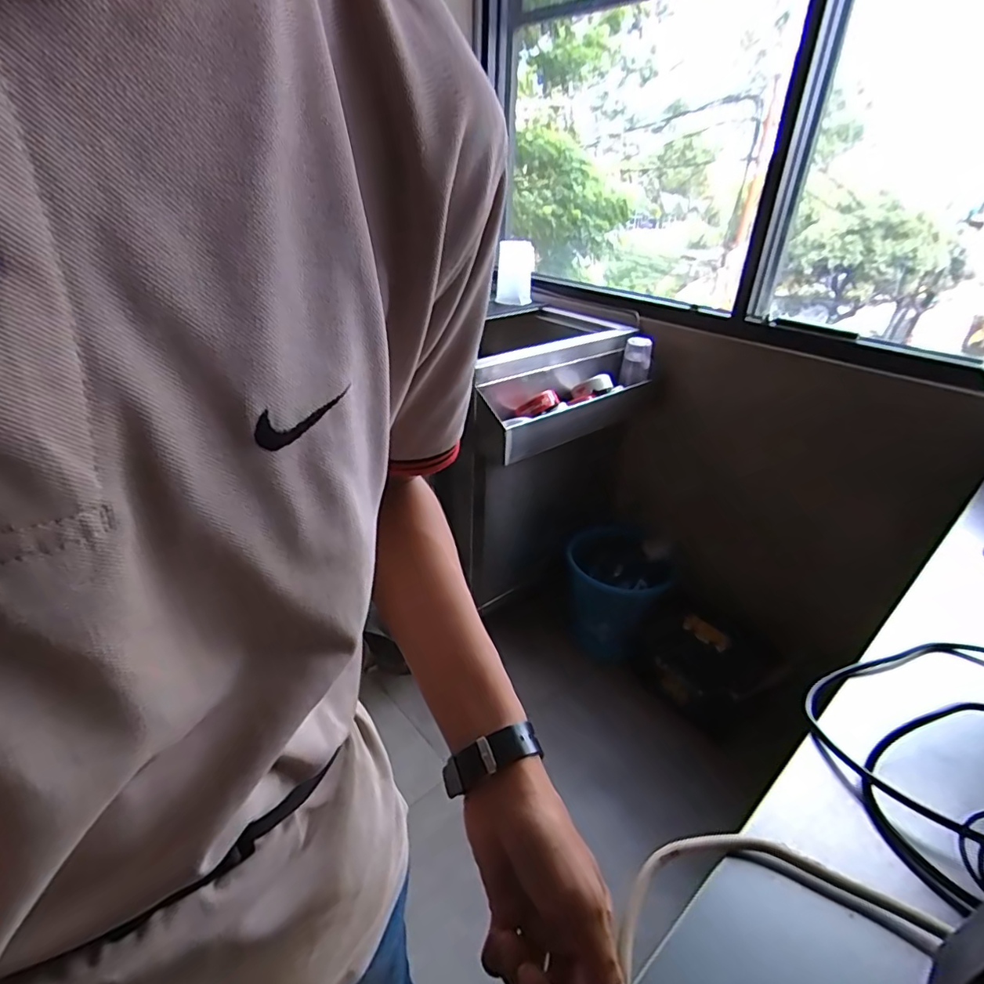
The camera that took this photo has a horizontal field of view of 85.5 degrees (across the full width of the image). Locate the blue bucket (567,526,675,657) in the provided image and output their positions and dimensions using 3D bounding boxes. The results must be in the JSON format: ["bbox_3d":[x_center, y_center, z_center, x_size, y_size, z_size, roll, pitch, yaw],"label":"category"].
[{"bbox_3d":[0.366,0.305,1.637,0.302,0.305,0.339,12,30,16],"label":"blue bucket"}]

